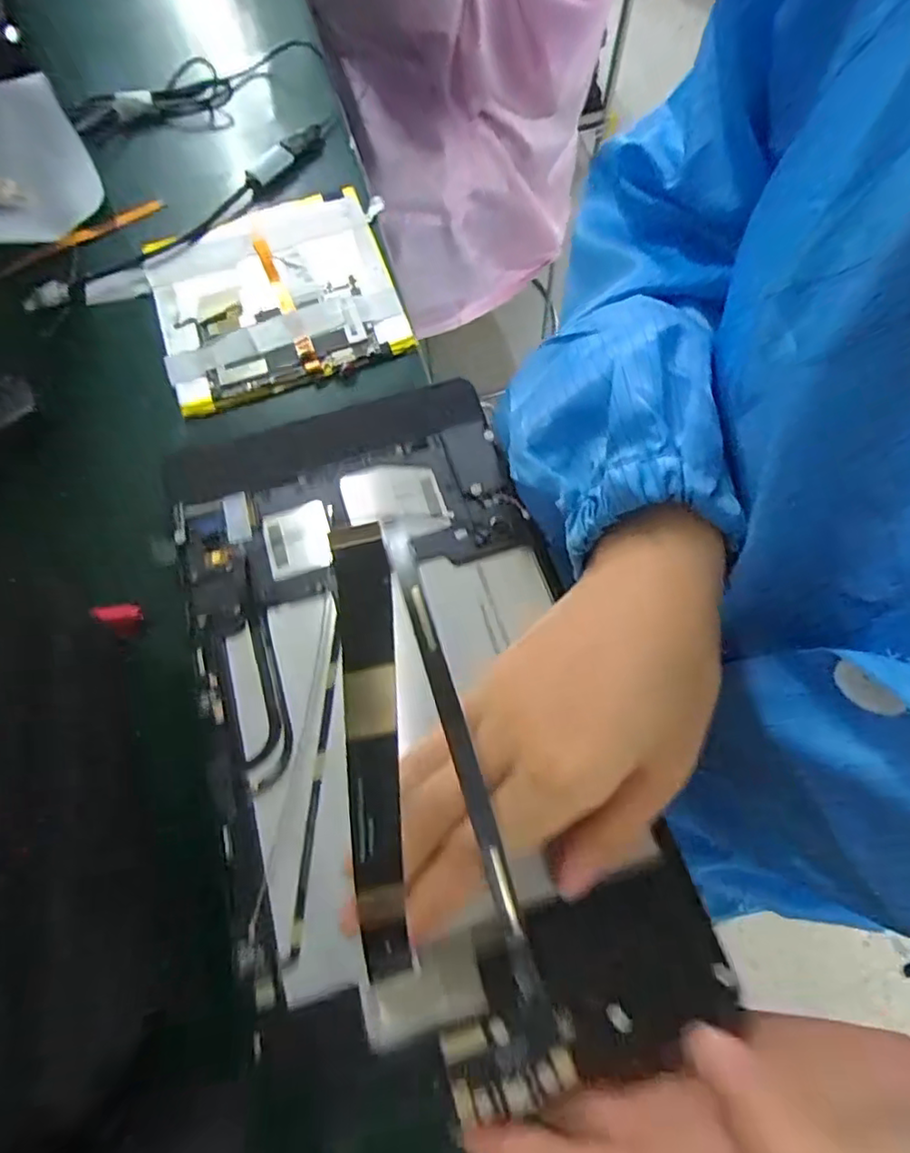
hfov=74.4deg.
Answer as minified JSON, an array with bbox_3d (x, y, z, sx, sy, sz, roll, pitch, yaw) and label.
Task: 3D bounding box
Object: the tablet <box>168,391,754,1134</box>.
[{"bbox_3d":[-0.025,0.037,0.233,0.146,0.017,0.271,-17,65,-5],"label":"tablet"}]

